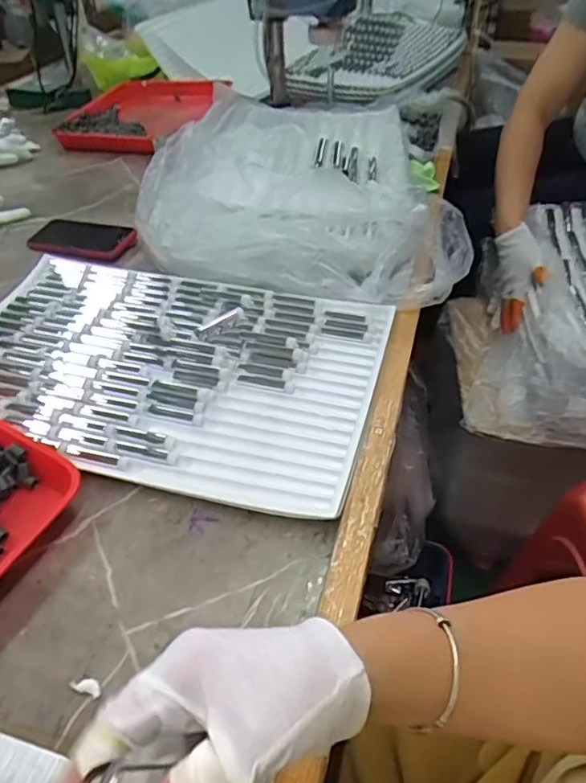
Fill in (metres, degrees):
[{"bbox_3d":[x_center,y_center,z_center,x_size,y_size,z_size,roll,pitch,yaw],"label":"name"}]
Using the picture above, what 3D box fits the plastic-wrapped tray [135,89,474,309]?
[{"bbox_3d":[0.031,-0.344,0.904,0.488,0.104,0.569,9,42,11],"label":"plastic-wrapped tray"}]

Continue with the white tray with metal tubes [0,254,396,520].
[{"bbox_3d":[-0.152,-0.033,0.640,0.488,0.036,0.322,11,42,13],"label":"white tray with metal tubes"}]

